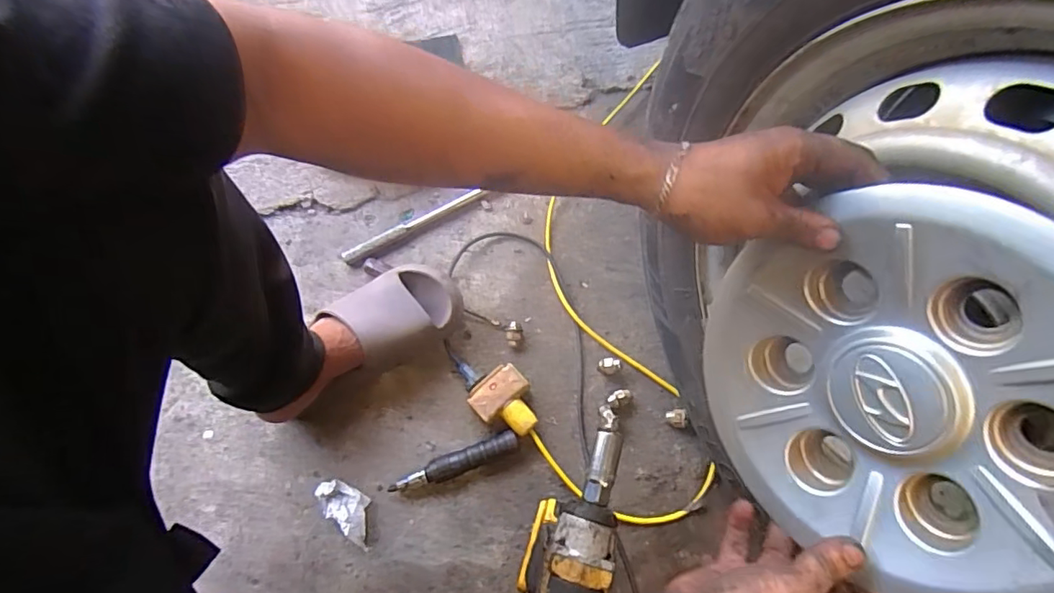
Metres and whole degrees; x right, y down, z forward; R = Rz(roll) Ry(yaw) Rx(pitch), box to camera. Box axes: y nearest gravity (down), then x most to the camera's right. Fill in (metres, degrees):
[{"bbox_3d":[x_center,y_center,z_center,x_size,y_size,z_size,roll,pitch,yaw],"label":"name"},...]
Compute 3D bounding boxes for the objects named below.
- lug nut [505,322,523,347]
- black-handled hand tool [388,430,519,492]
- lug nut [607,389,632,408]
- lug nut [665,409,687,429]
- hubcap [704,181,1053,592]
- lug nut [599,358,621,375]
[{"bbox_3d":[-0.018,0.052,0.762,0.022,0.023,0.036,8,74,3],"label":"lug nut"},{"bbox_3d":[-0.093,0.218,0.705,0.171,0.025,0.030,-20,73,-6],"label":"black-handled hand tool"},{"bbox_3d":[0.126,0.139,0.735,0.033,0.018,0.020,-15,74,-4],"label":"lug nut"},{"bbox_3d":[0.200,0.163,0.723,0.023,0.019,0.024,-5,74,-1],"label":"lug nut"},{"bbox_3d":[0.230,0.062,0.336,0.037,0.243,0.235,-9,63,-32],"label":"hubcap"},{"bbox_3d":[0.115,0.096,0.747,0.032,0.024,0.022,-16,74,-4],"label":"lug nut"}]

